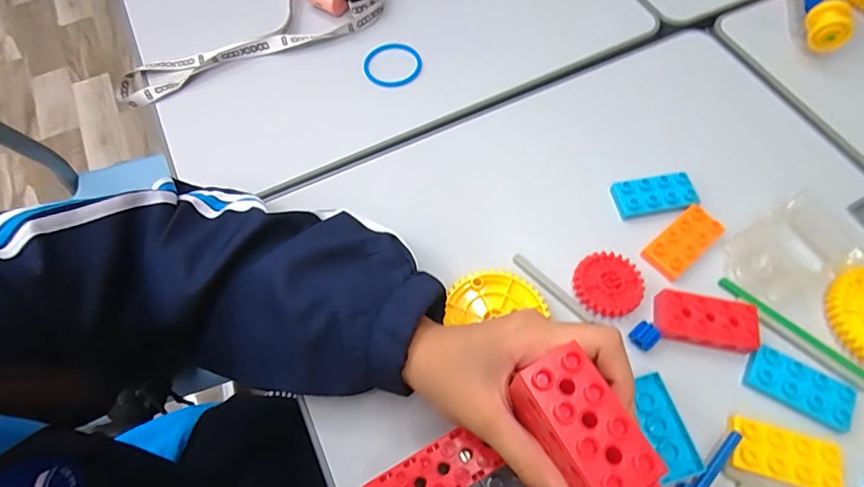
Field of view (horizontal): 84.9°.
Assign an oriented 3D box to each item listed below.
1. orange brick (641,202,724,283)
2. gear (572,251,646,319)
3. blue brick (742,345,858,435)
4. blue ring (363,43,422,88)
[{"bbox_3d":[0.192,-0.001,0.358,0.062,0.011,0.031,-39,69,-16],"label":"orange brick"},{"bbox_3d":[0.130,0.029,0.347,0.049,0.008,0.048,-1,64,2],"label":"gear"},{"bbox_3d":[0.246,0.096,0.316,0.065,0.009,0.032,28,68,15],"label":"blue brick"},{"bbox_3d":[-0.037,-0.174,0.461,0.057,0.009,0.053,-1,64,2],"label":"blue ring"}]

